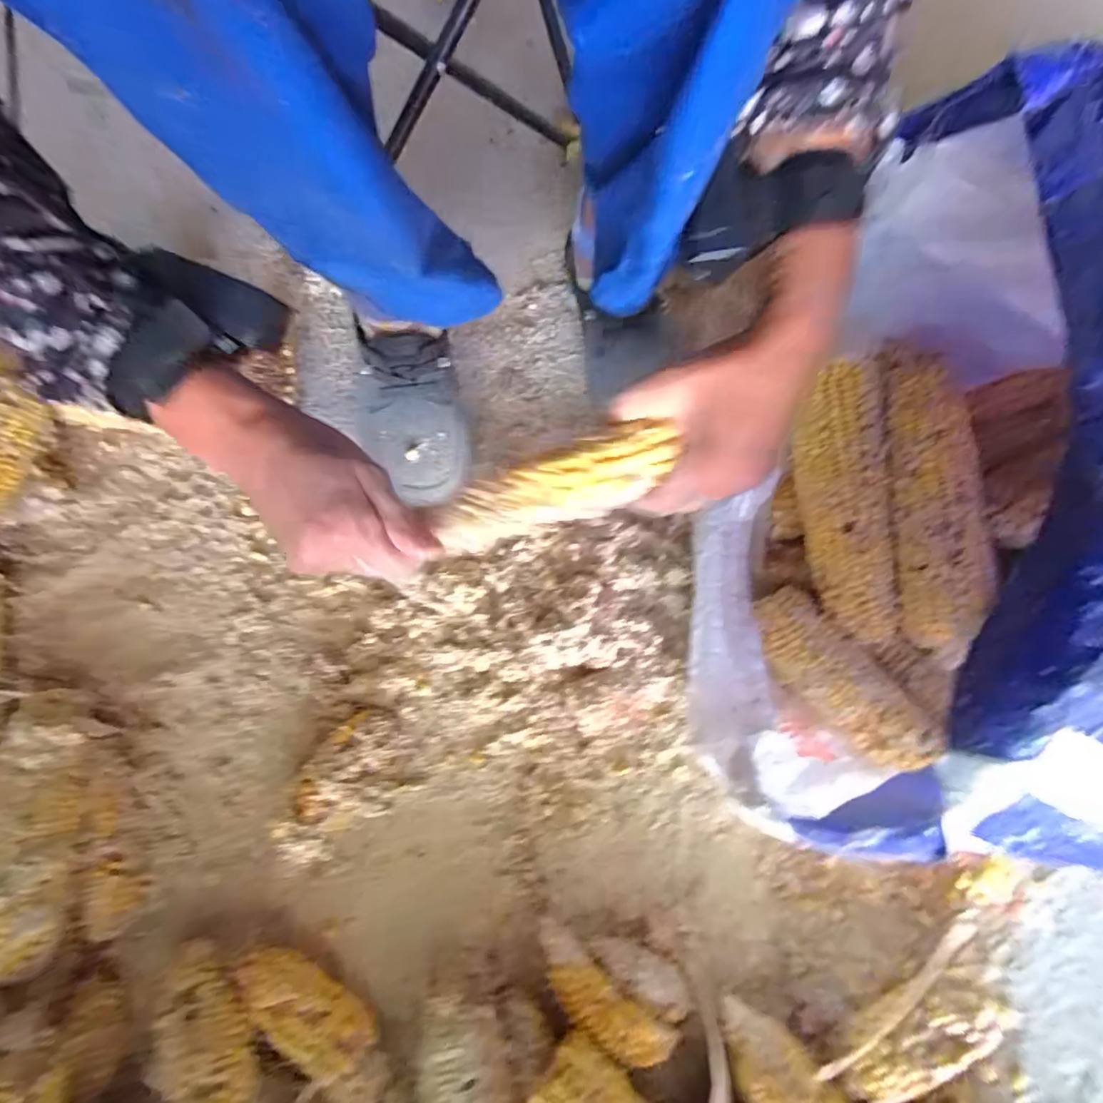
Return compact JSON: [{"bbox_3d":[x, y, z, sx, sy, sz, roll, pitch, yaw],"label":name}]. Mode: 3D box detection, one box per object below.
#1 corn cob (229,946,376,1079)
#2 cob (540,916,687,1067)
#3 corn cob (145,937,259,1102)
[{"bbox_3d":[-0.161,0.296,0.367,0.096,0.042,0.034,38,76,9],"label":"corn cob"},{"bbox_3d":[0.037,0.286,0.373,0.103,0.043,0.052,31,75,7],"label":"cob"},{"bbox_3d":[-0.215,0.291,0.340,0.042,0.035,0.112,-36,48,-12],"label":"corn cob"}]

